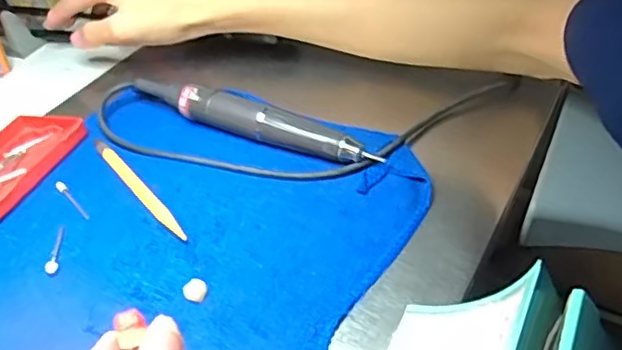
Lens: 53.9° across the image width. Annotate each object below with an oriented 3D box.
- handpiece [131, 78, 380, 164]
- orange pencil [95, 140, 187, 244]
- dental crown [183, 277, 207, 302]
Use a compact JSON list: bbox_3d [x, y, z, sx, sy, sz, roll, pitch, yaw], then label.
[{"bbox_3d":[-0.045,-0.042,0.449,0.197,0.032,0.023,17,45,21],"label":"handpiece"},{"bbox_3d":[-0.119,0.007,0.414,0.009,0.004,0.130,-29,47,-26],"label":"orange pencil"},{"bbox_3d":[-0.065,0.064,0.343,0.011,0.007,0.011,13,44,18],"label":"dental crown"}]

